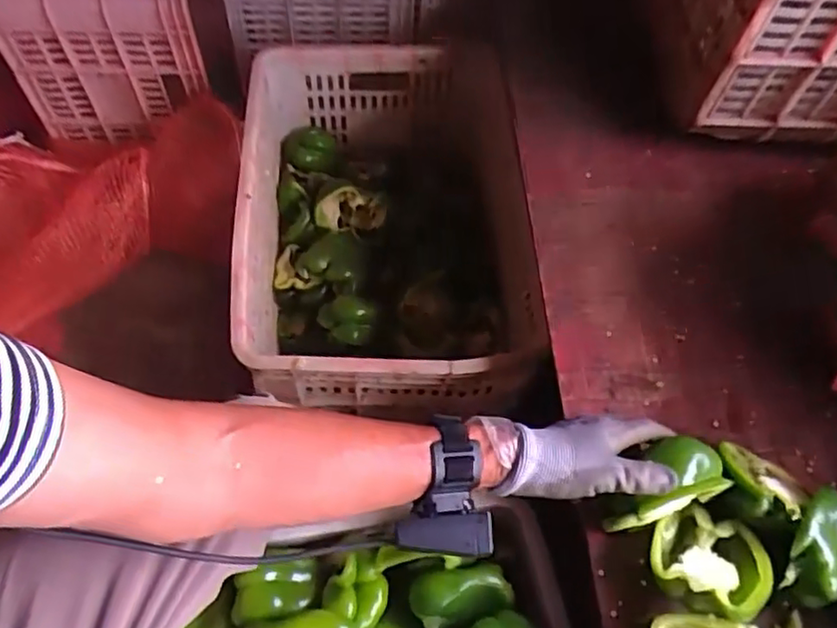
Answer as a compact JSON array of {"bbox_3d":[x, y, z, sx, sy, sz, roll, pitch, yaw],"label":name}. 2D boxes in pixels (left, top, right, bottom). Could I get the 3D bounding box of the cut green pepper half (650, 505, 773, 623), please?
[{"bbox_3d":[0.218,0.185,0.478,0.078,0.053,0.073,0,59,0],"label":"cut green pepper half"}]

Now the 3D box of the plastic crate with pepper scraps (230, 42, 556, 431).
[{"bbox_3d":[-0.036,-0.130,0.882,0.360,0.219,0.582,-4,59,-3],"label":"plastic crate with pepper scraps"}]

